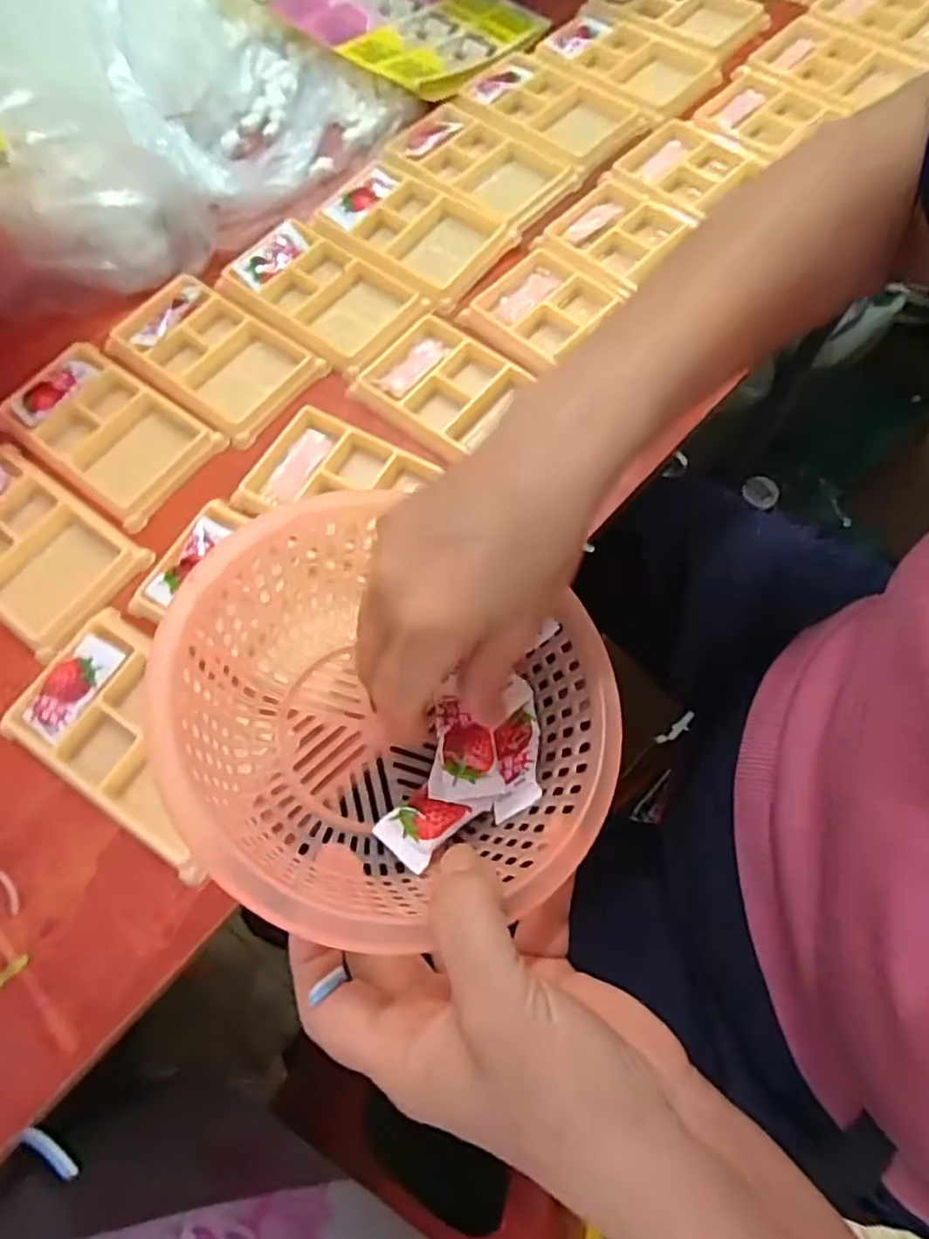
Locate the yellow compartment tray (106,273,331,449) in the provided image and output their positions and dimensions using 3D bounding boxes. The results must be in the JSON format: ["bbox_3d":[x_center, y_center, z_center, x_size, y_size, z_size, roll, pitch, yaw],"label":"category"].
[{"bbox_3d":[-0.162,-0.172,0.405,0.128,0.016,0.078,35,74,16],"label":"yellow compartment tray"}]

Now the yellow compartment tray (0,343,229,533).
[{"bbox_3d":[-0.221,-0.119,0.387,0.128,0.012,0.079,35,75,16],"label":"yellow compartment tray"}]

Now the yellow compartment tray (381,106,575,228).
[{"bbox_3d":[0.010,-0.333,0.454,0.129,0.018,0.072,39,76,17],"label":"yellow compartment tray"}]

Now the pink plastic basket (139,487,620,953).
[{"bbox_3d":[-0.024,0.041,0.246,0.161,0.090,0.140,19,72,9],"label":"pink plastic basket"}]

